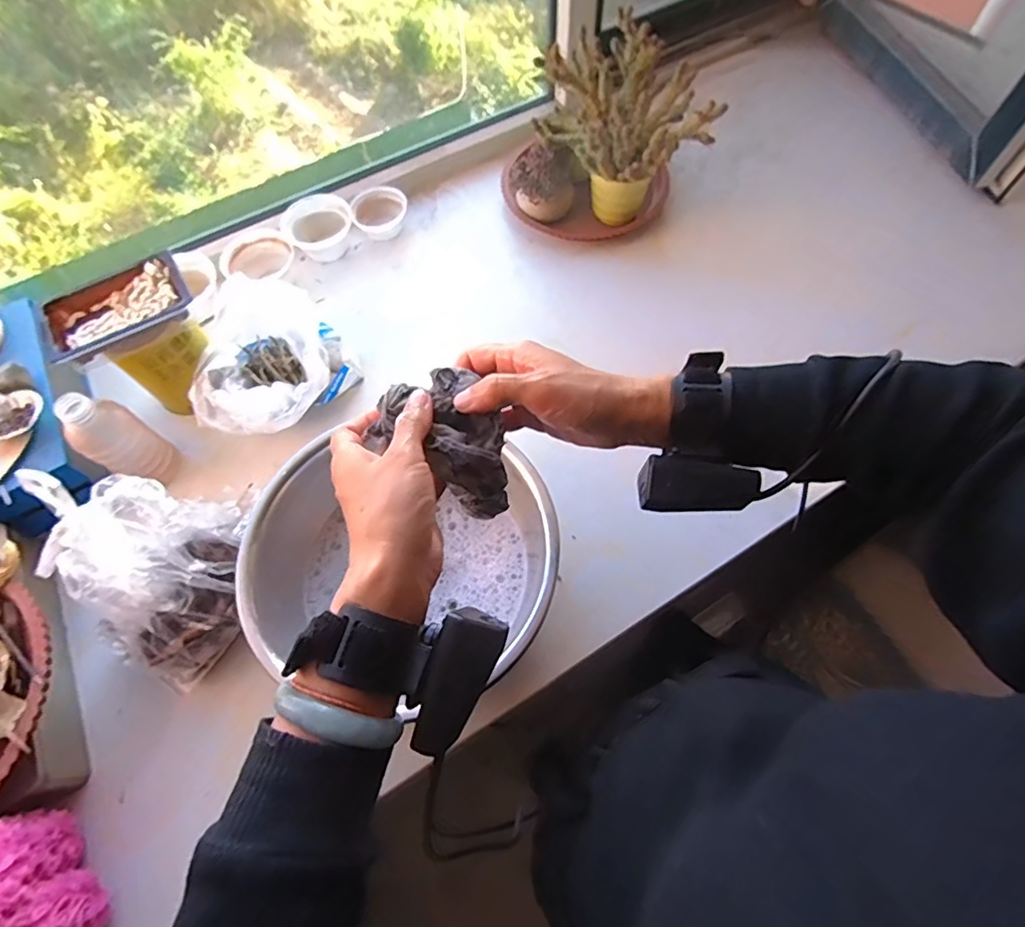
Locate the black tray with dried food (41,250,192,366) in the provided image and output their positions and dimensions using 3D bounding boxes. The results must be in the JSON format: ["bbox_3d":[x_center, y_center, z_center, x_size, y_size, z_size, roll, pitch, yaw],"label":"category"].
[{"bbox_3d":[-0.423,-0.169,0.578,0.143,0.024,0.099,-33,66,-12],"label":"black tray with dried food"}]

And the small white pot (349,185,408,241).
[{"bbox_3d":[-0.201,-0.381,0.823,0.081,0.043,0.070,-9,63,-1],"label":"small white pot"}]

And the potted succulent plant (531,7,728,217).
[{"bbox_3d":[0.145,-0.460,0.750,0.201,0.188,0.204,-8,63,-1],"label":"potted succulent plant"}]

